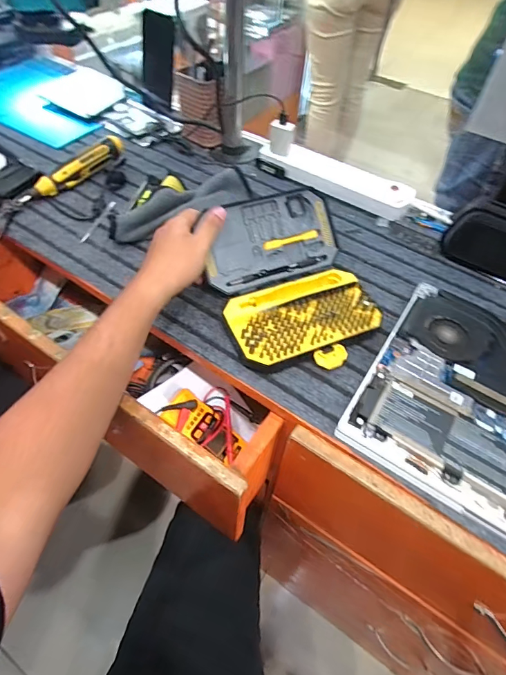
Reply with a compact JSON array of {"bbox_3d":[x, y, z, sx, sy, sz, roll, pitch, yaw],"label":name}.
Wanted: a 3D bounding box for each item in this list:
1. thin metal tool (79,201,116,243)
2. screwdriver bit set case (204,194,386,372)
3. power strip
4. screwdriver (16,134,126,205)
[{"bbox_3d":[-0.235,-0.177,0.610,0.008,0.008,0.096,17,52,8],"label":"thin metal tool"},{"bbox_3d":[0.047,-0.074,0.487,0.179,0.076,0.205,-17,55,-17],"label":"screwdriver bit set case"},{"bbox_3d":[0.138,-0.267,0.676,0.256,0.030,0.067,31,56,19],"label":"power strip"},{"bbox_3d":[-0.282,-0.268,0.640,0.027,0.035,0.187,34,56,20],"label":"screwdriver"}]

